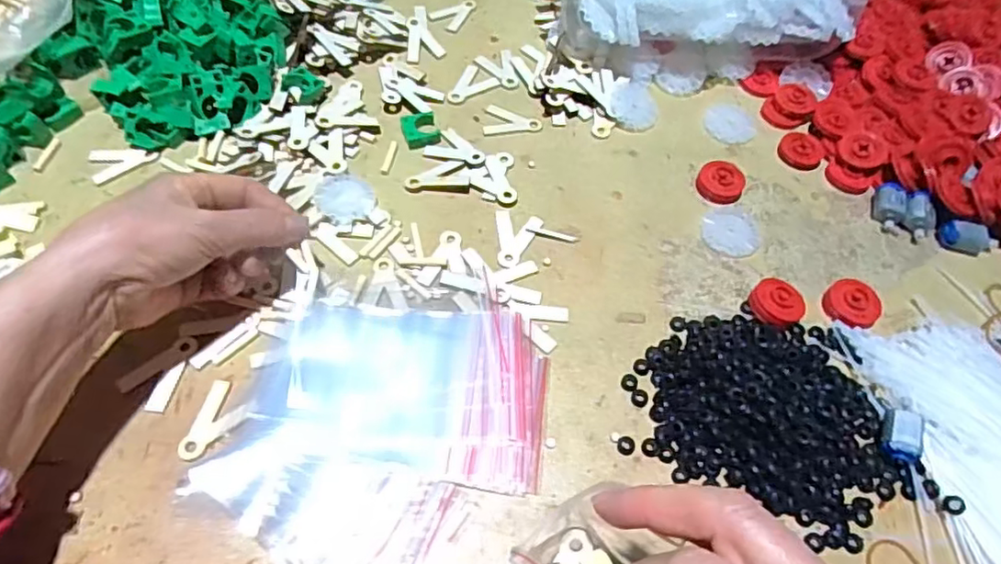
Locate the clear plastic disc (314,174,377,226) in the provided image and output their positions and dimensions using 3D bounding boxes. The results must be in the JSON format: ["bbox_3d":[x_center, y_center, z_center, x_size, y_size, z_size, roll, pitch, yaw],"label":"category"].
[{"bbox_3d":[-0.105,-0.058,0.423,0.038,0.009,0.038,2,57,-3],"label":"clear plastic disc"}]

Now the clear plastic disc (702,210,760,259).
[{"bbox_3d":[0.160,-0.035,0.430,0.039,0.004,0.038,2,57,-3],"label":"clear plastic disc"}]

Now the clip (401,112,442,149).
[{"bbox_3d":[-0.059,-0.113,0.459,0.026,0.007,0.027,-12,59,-11],"label":"clip"}]

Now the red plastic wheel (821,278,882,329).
[{"bbox_3d":[0.226,0.014,0.398,0.033,0.012,0.034,2,57,-3],"label":"red plastic wheel"}]

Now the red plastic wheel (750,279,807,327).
[{"bbox_3d":[0.177,0.012,0.395,0.033,0.013,0.031,2,57,-3],"label":"red plastic wheel"}]

